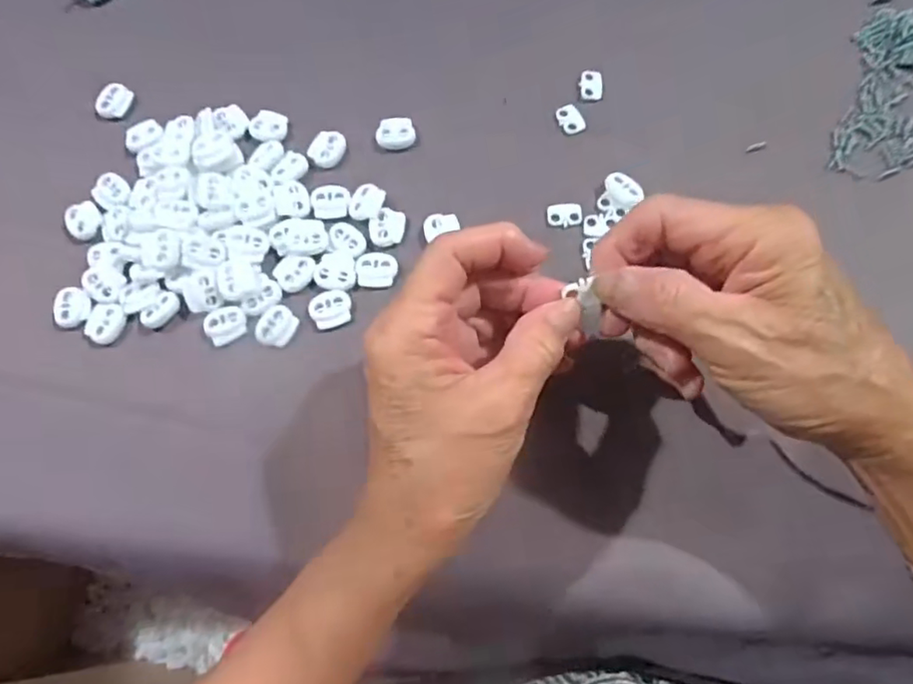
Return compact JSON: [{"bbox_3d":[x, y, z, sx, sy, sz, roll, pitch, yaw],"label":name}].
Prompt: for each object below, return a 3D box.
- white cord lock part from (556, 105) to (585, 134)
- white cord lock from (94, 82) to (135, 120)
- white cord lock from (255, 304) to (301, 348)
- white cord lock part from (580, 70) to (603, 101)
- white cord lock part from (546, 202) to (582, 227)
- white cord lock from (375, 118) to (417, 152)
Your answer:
[{"bbox_3d":[0.065,-0.127,0.344,0.012,0.005,0.018,-23,77,-6],"label":"white cord lock part"},{"bbox_3d":[-0.204,-0.143,0.358,0.017,0.008,0.022,25,76,6],"label":"white cord lock"},{"bbox_3d":[-0.094,-0.008,0.315,0.020,0.004,0.022,36,78,8],"label":"white cord lock"},{"bbox_3d":[0.078,-0.148,0.348,0.013,0.005,0.016,2,75,0],"label":"white cord lock part"},{"bbox_3d":[0.059,-0.069,0.328,0.018,0.004,0.014,-2,75,-1],"label":"white cord lock part"},{"bbox_3d":[-0.034,-0.119,0.344,0.022,0.004,0.019,-7,75,-2],"label":"white cord lock"}]

